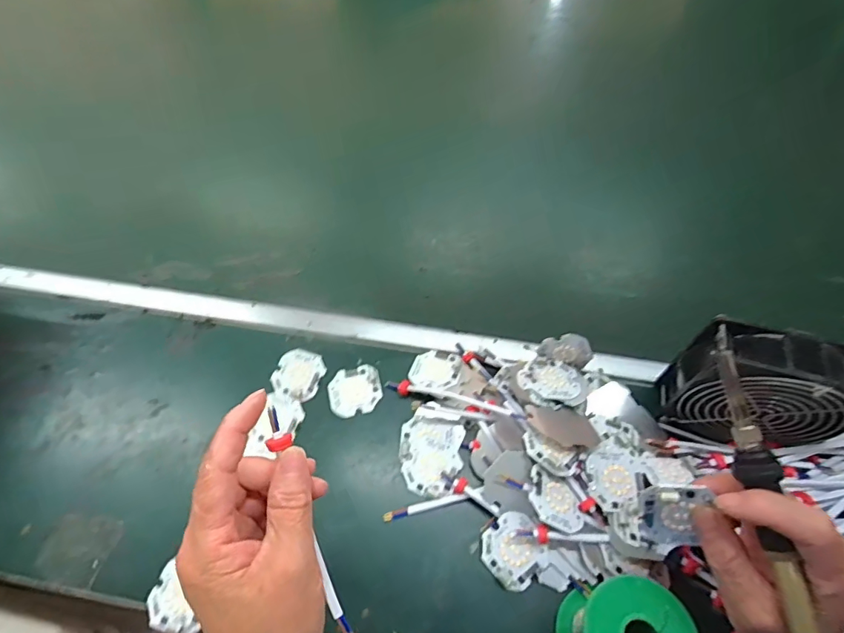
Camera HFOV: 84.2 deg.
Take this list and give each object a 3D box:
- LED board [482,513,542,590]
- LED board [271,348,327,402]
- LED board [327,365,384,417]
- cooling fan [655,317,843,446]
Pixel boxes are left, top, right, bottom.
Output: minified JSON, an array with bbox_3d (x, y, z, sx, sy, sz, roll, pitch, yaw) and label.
[{"bbox_3d":[0.071,0.180,0.360,0.047,0.007,0.046,-42,69,-3],"label":"LED board"},{"bbox_3d":[-0.119,0.055,0.451,0.046,0.004,0.048,15,57,10],"label":"LED board"},{"bbox_3d":[-0.063,0.070,0.444,0.049,0.004,0.049,-12,56,-8],"label":"LED board"},{"bbox_3d":[0.266,0.056,0.368,0.122,0.100,0.054,19,57,12],"label":"cooling fan"}]

